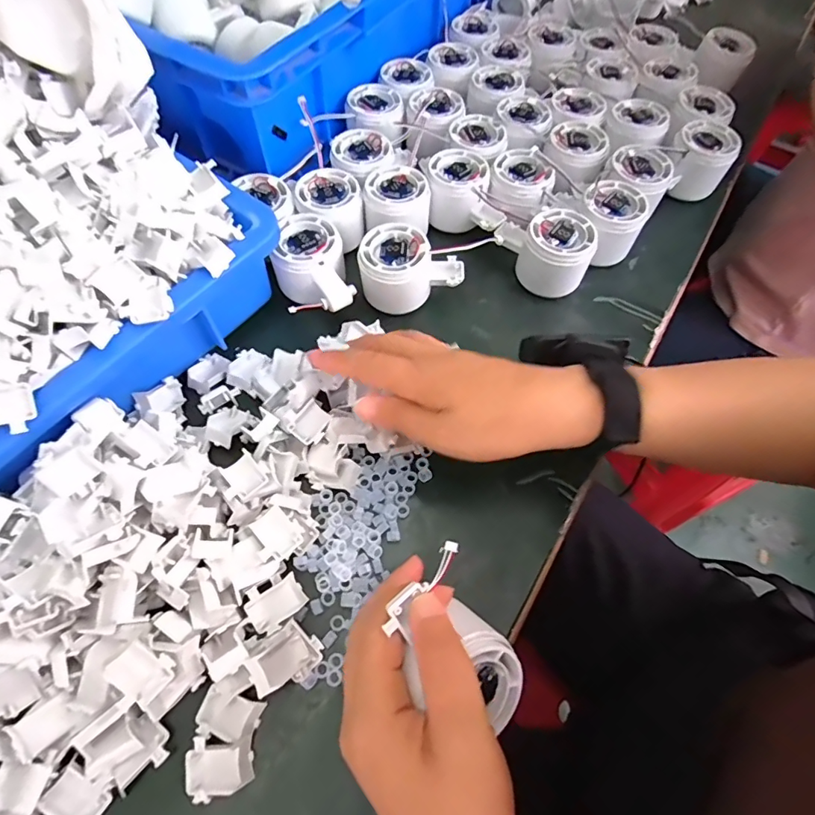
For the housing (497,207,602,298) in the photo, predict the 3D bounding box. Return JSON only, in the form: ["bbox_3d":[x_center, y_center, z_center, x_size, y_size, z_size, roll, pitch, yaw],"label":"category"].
[{"bbox_3d":[0.116,-0.134,0.401,0.077,0.051,0.057,17,63,6],"label":"housing"}]

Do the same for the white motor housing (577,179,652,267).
[{"bbox_3d":[0.176,-0.165,0.417,0.057,0.050,0.061,1,62,-2],"label":"white motor housing"}]

